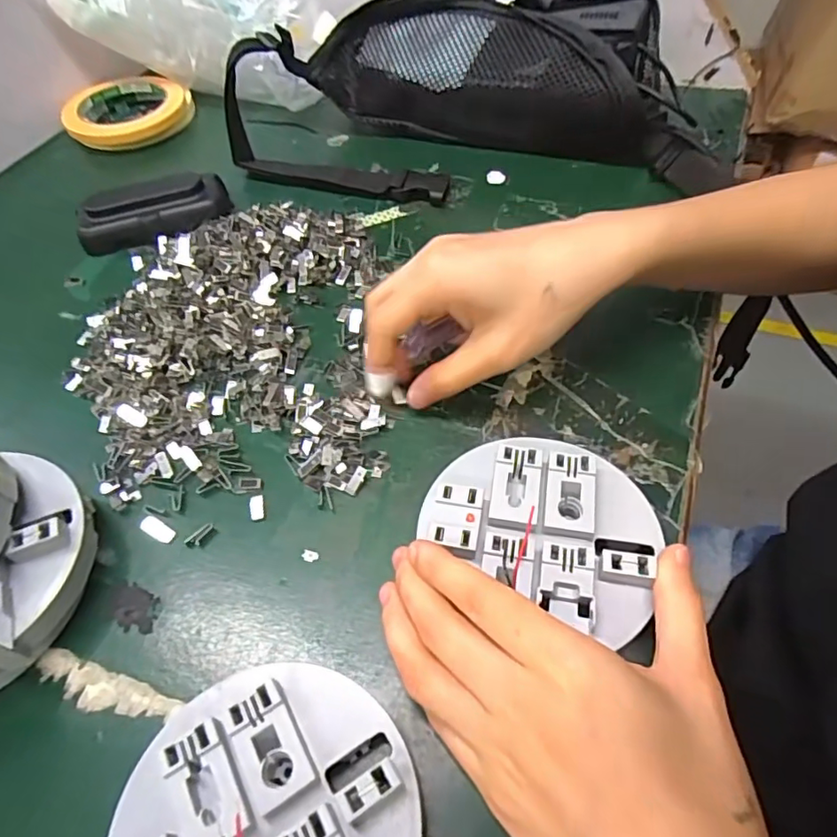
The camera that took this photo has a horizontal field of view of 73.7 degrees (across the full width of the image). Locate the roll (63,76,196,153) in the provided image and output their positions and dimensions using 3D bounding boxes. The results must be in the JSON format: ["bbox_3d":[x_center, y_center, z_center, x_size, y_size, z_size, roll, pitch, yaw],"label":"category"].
[{"bbox_3d":[-0.268,-0.284,0.517,0.106,0.026,0.106,-6,54,0],"label":"roll"}]

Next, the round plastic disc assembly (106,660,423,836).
[{"bbox_3d":[-0.049,0.138,0.188,0.096,0.023,0.096,-2,54,3],"label":"round plastic disc assembly"}]

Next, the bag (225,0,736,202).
[{"bbox_3d":[0.031,-0.246,0.420,0.367,0.090,0.146,1,54,5],"label":"bag"}]

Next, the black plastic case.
[{"bbox_3d":[-0.194,-0.152,0.411,0.105,0.030,0.043,-19,55,-9],"label":"black plastic case"}]

